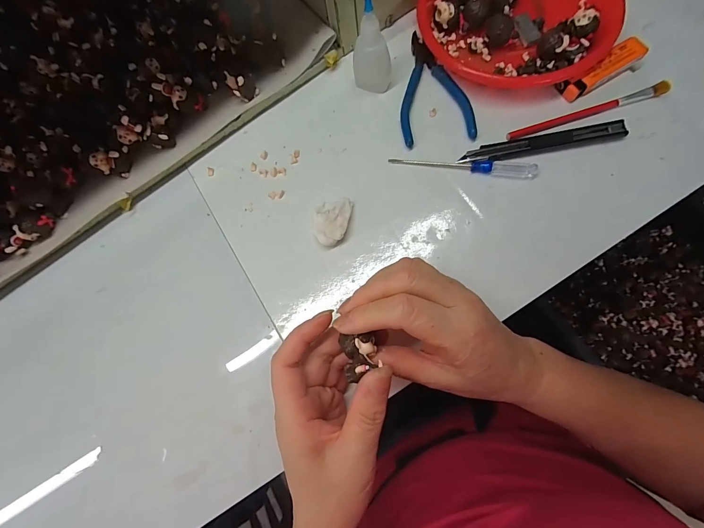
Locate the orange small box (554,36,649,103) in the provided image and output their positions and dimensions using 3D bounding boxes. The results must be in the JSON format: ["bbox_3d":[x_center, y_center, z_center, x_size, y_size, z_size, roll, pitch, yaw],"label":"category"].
[{"bbox_3d":[0.229,-0.178,0.309,0.081,0.019,0.022,-31,75,-3],"label":"orange small box"}]

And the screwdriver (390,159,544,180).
[{"bbox_3d":[0.097,-0.088,0.294,0.125,0.015,0.009,7,76,7],"label":"screwdriver"}]

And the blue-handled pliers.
[{"bbox_3d":[0.076,-0.170,0.315,0.063,0.008,0.118,-6,75,4],"label":"blue-handled pliers"}]

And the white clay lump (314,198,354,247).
[{"bbox_3d":[-0.017,-0.037,0.294,0.031,0.010,0.041,1,75,6],"label":"white clay lump"}]

